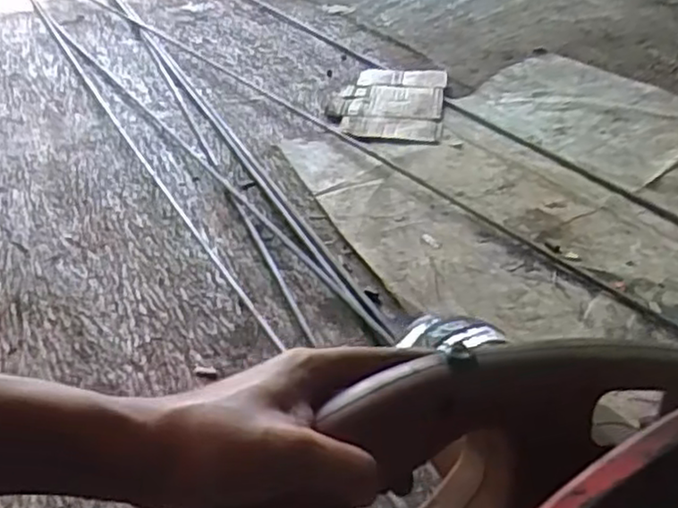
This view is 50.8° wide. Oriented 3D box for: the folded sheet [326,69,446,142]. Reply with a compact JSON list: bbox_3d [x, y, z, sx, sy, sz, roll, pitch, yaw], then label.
[{"bbox_3d":[0.117,-0.372,1.731,0.268,0.018,0.379,3,34,9],"label":"folded sheet"}]

